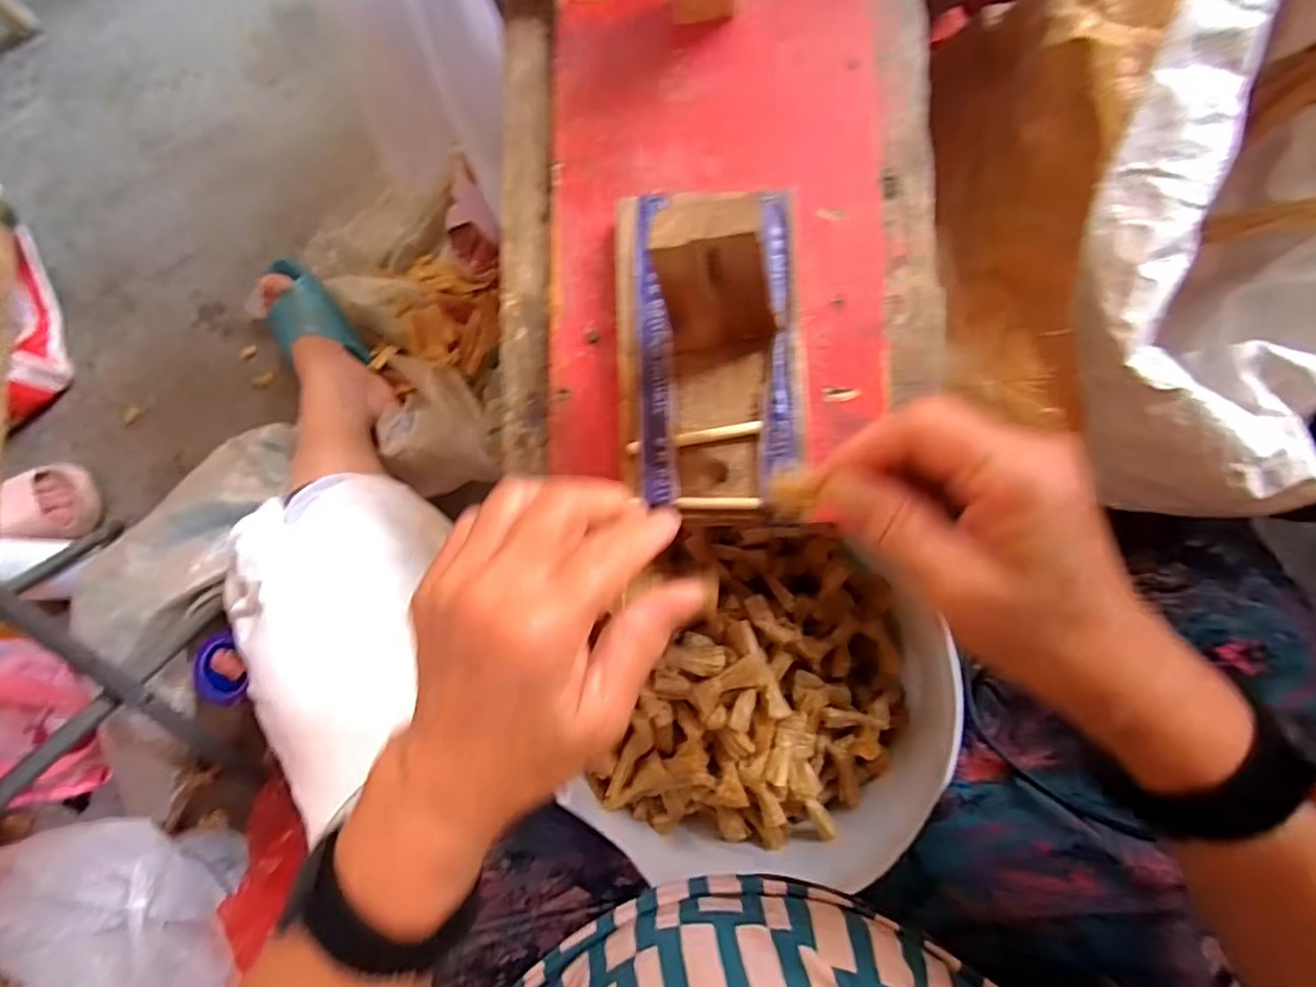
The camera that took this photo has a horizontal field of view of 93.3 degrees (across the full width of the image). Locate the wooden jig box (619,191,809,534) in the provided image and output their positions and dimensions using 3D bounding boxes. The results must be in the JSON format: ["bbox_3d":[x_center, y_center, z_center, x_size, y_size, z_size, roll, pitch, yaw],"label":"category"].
[{"bbox_3d":[0.020,-0.068,0.260,0.086,0.078,0.154,-3,84,6],"label":"wooden jig box"}]

